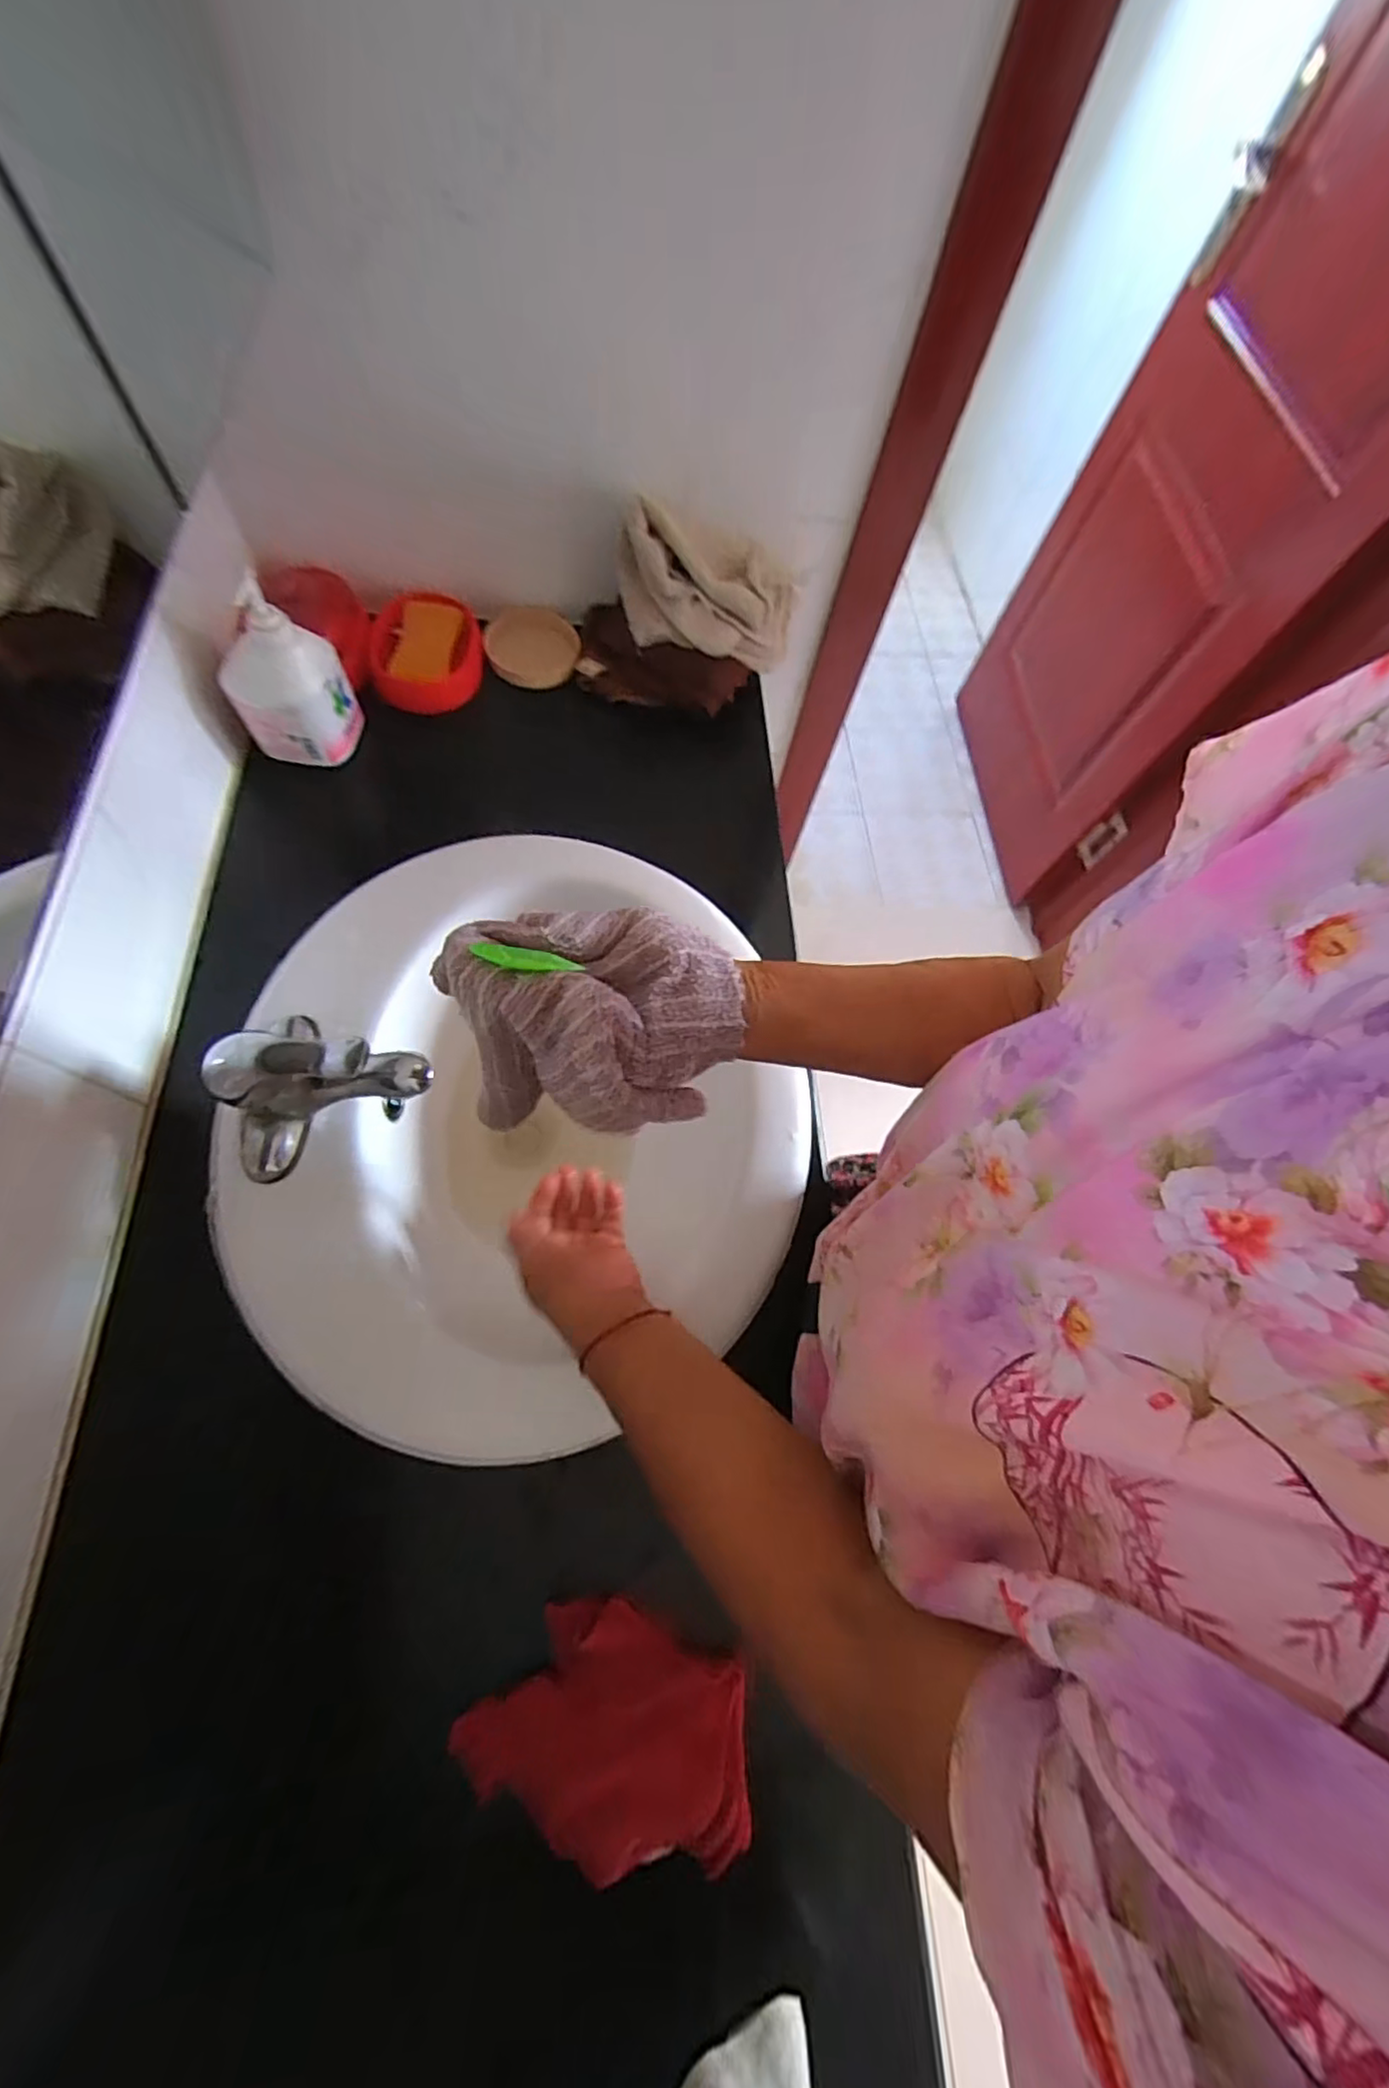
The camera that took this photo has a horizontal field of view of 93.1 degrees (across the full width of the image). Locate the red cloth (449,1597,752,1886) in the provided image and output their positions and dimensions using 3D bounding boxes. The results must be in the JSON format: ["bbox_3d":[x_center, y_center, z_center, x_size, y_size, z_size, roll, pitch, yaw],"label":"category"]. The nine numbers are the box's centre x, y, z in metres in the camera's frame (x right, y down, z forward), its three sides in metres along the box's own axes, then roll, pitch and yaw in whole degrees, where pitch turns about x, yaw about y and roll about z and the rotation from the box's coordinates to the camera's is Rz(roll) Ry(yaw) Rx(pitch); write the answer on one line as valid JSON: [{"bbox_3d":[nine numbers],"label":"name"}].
[{"bbox_3d":[-0.046,0.404,0.384,0.161,0.014,0.107,23,67,4],"label":"red cloth"}]

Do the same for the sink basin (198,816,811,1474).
[{"bbox_3d":[-0.133,0.053,0.555,0.431,0.154,0.503,0,68,-6],"label":"sink basin"}]

